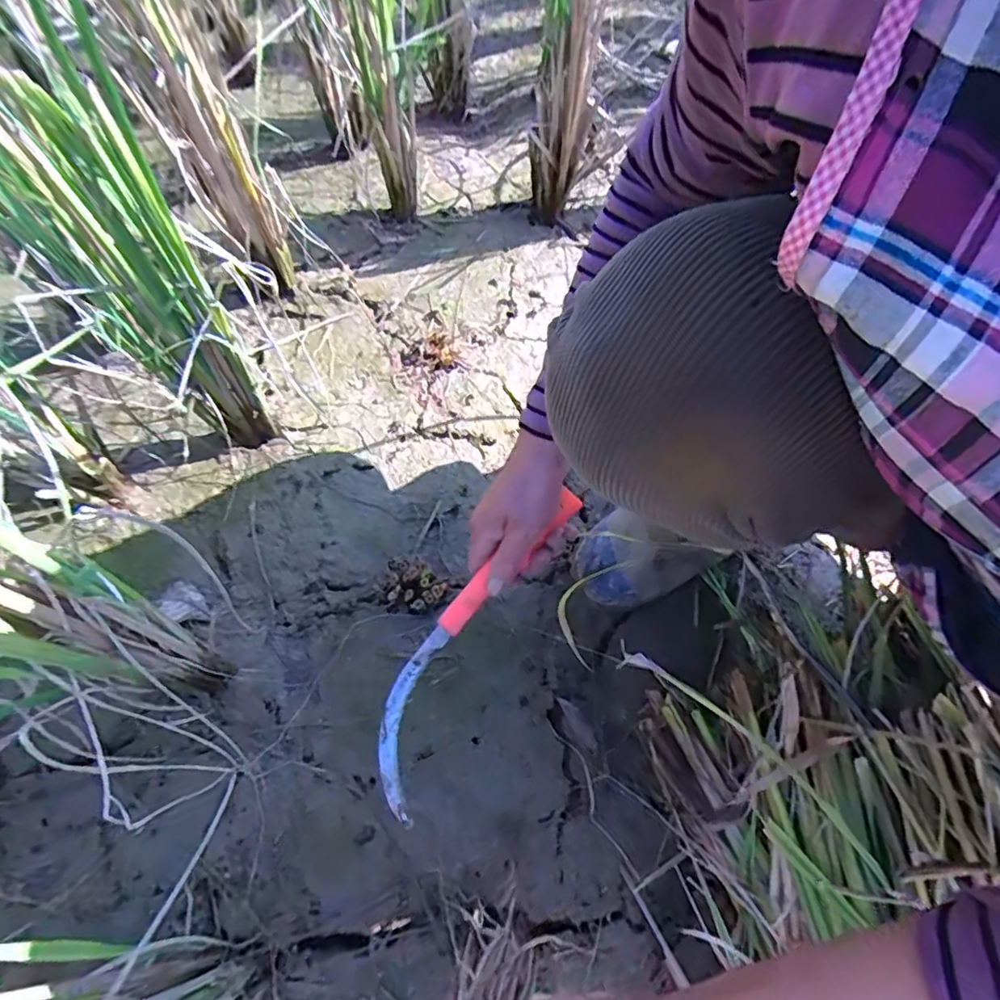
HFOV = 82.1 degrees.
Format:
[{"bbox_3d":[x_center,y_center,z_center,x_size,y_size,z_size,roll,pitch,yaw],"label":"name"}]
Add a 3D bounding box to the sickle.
[{"bbox_3d":[-0.025,0.118,0.480,0.062,0.022,0.300,31,86,16],"label":"sickle"}]

